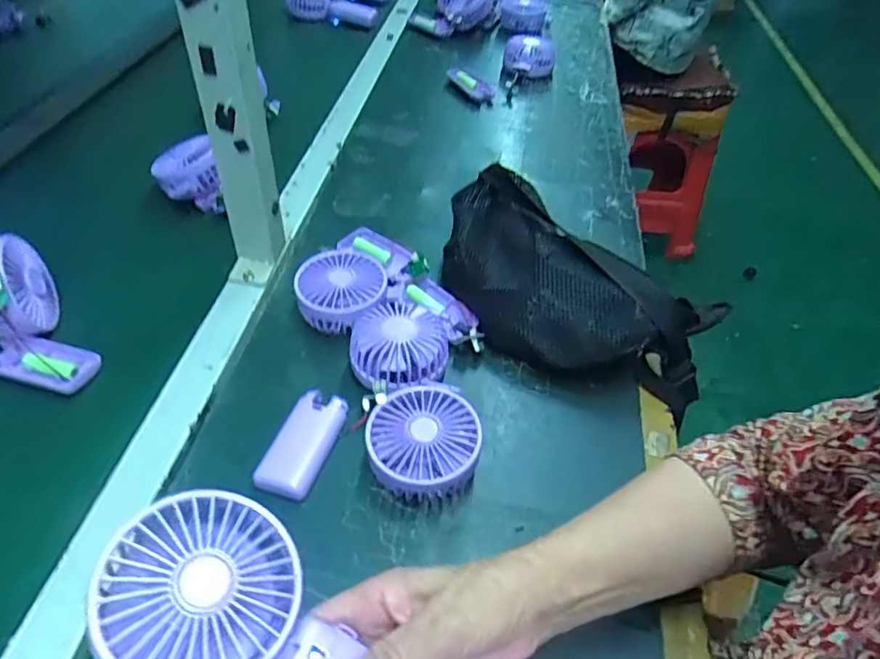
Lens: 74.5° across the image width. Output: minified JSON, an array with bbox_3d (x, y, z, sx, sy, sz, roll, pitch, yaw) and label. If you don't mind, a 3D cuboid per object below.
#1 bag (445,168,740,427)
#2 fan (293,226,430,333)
[{"bbox_3d":[0.109,-0.043,0.556,0.150,0.088,0.292,-32,57,-29],"label":"bag"},{"bbox_3d":[-0.077,-0.055,0.585,0.104,0.043,0.153,20,49,13],"label":"fan"}]

